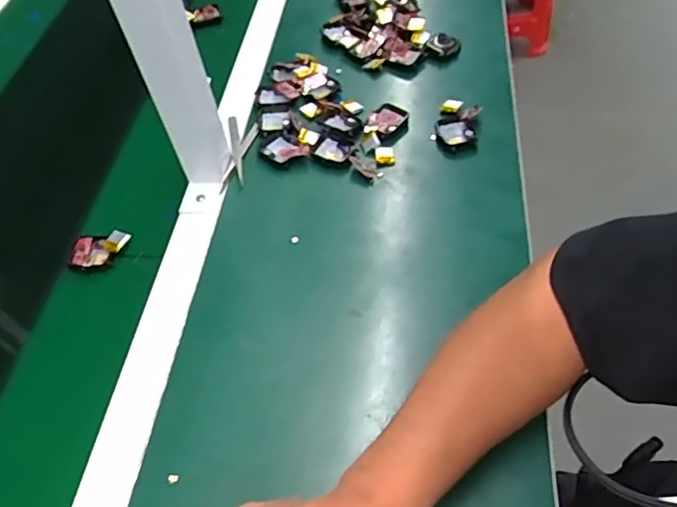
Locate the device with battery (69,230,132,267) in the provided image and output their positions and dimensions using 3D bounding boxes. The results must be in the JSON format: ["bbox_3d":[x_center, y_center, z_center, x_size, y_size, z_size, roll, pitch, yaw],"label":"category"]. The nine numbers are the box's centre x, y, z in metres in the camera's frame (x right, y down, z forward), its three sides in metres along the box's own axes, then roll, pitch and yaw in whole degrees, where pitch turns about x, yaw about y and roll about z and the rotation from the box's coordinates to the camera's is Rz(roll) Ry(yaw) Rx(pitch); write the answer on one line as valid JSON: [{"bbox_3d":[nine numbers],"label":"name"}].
[{"bbox_3d":[-0.233,-0.004,0.546,0.058,0.010,0.037,-6,53,1],"label":"device with battery"}]

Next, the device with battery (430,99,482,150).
[{"bbox_3d":[0.127,-0.139,0.605,0.045,0.016,0.071,14,56,16],"label":"device with battery"}]

